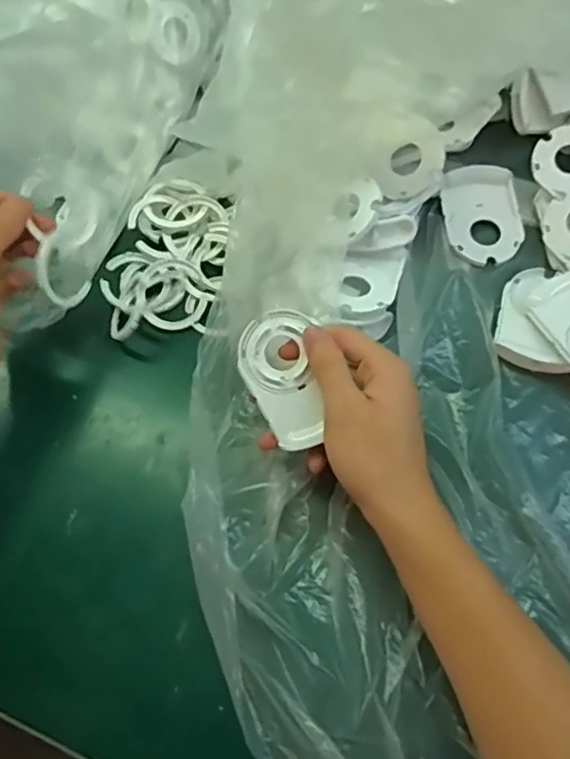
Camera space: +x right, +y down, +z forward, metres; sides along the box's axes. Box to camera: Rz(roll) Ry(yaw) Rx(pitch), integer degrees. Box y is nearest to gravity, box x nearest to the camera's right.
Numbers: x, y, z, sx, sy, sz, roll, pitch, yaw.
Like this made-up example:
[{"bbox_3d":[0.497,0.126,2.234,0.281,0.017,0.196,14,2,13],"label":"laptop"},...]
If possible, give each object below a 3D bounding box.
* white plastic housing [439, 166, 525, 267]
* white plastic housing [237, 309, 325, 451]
[{"bbox_3d":[0.151,-0.126,0.463,0.058,0.016,0.078,-4,65,1],"label":"white plastic housing"},{"bbox_3d":[-0.001,0.001,0.373,0.045,0.017,0.084,-15,81,-4],"label":"white plastic housing"}]

